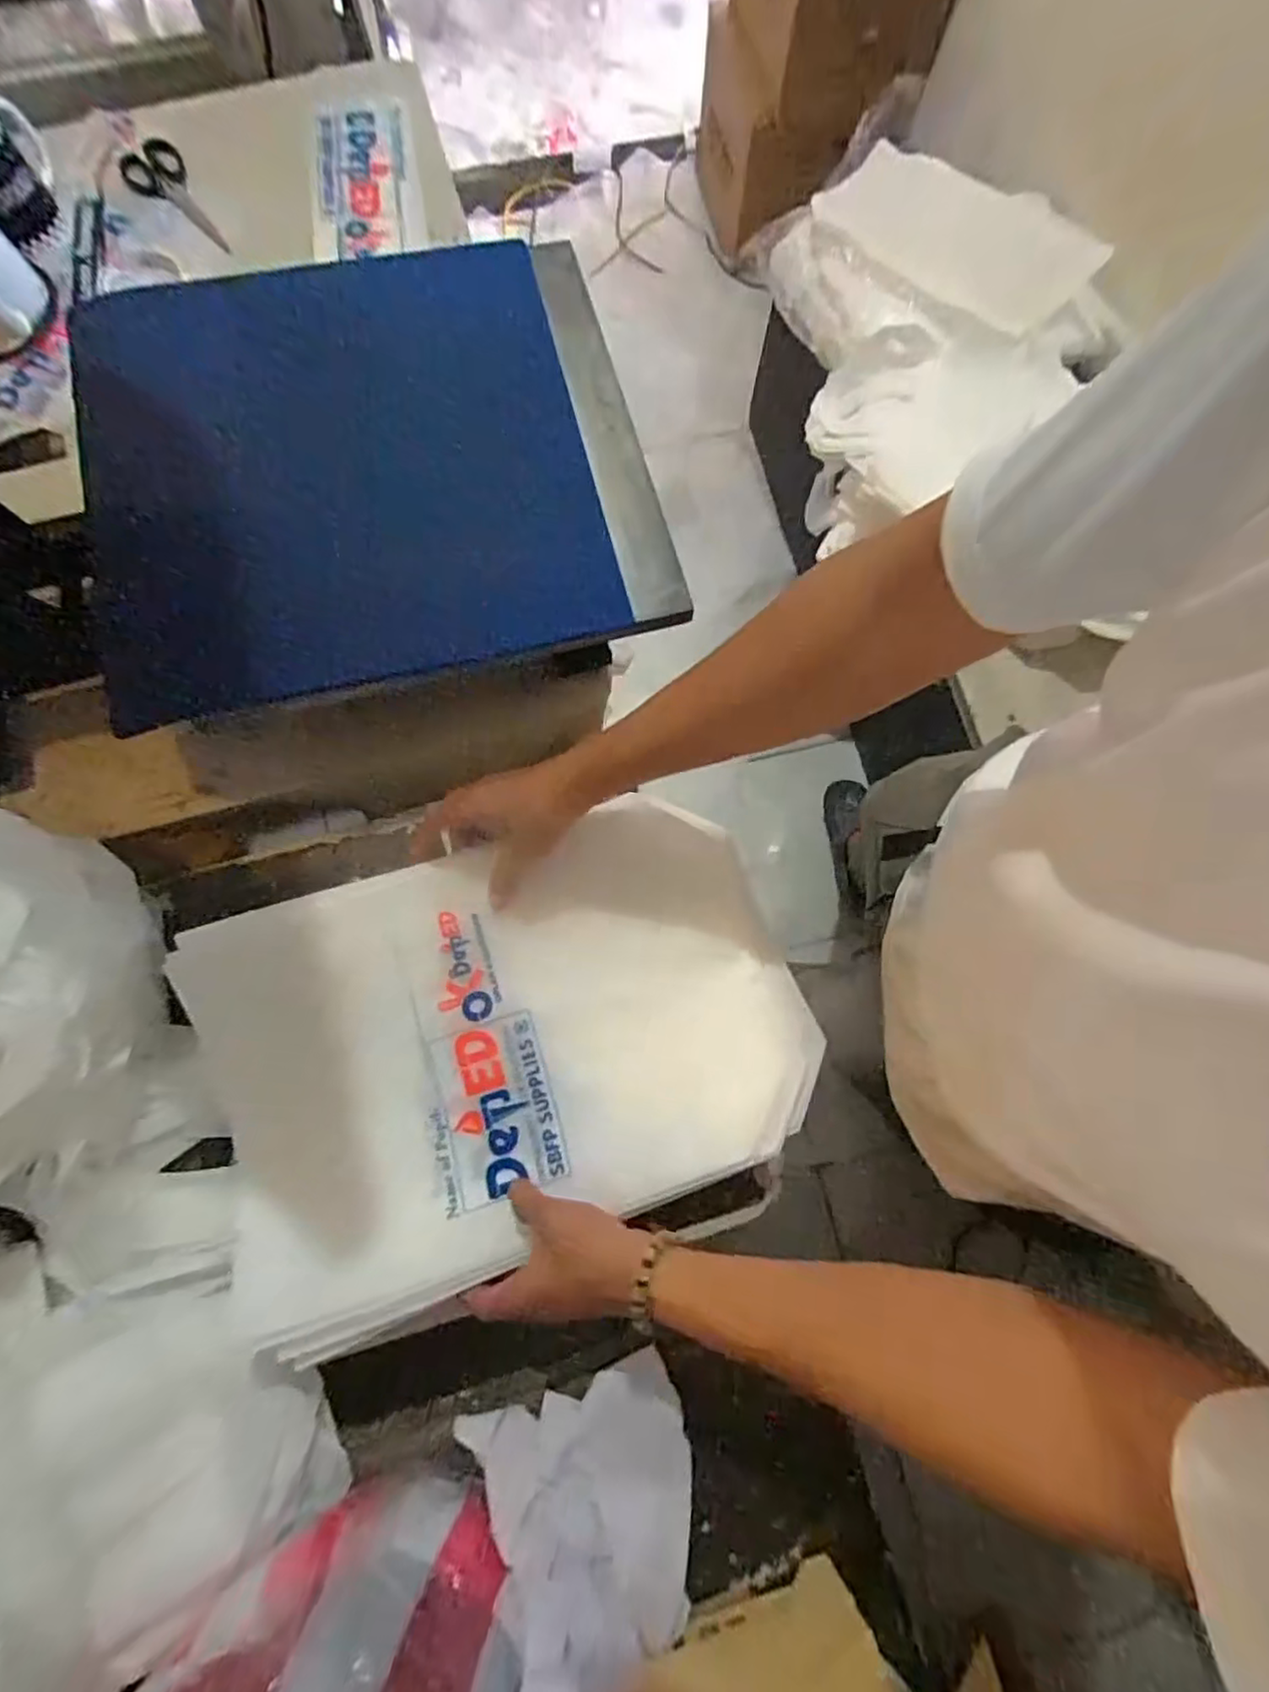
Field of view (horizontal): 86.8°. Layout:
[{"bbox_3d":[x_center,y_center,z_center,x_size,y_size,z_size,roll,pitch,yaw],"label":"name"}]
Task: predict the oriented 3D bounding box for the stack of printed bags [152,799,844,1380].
[{"bbox_3d":[-0.095,0.141,0.520,0.435,0.054,0.306,-23,78,-5],"label":"stack of printed bags"}]

